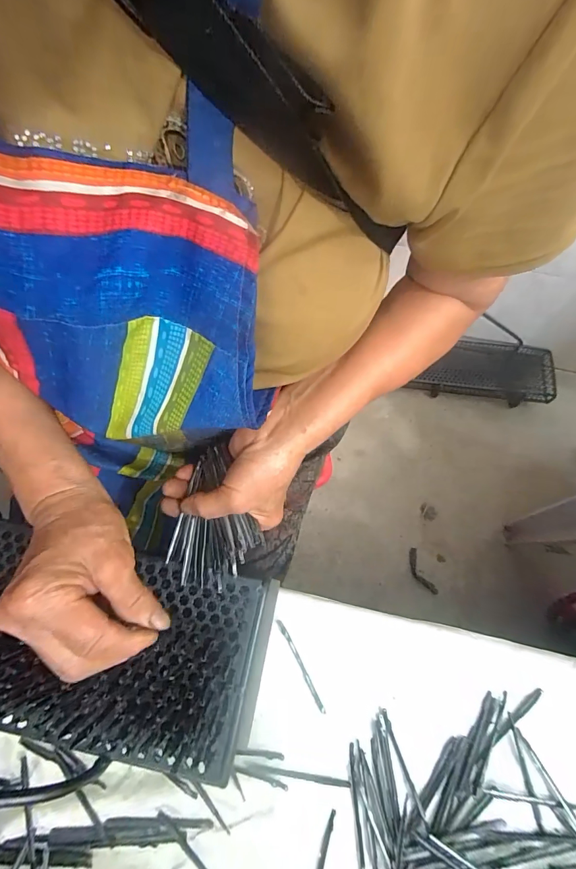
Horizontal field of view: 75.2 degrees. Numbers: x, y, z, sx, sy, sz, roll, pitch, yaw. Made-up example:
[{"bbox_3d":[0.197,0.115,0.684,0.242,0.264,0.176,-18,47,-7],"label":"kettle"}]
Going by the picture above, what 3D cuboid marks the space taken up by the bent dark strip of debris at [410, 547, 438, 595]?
[{"bbox_3d":[0.317,0.332,0.901,0.038,0.006,0.112,-18,68,-8],"label":"bent dark strip of debris"}]

